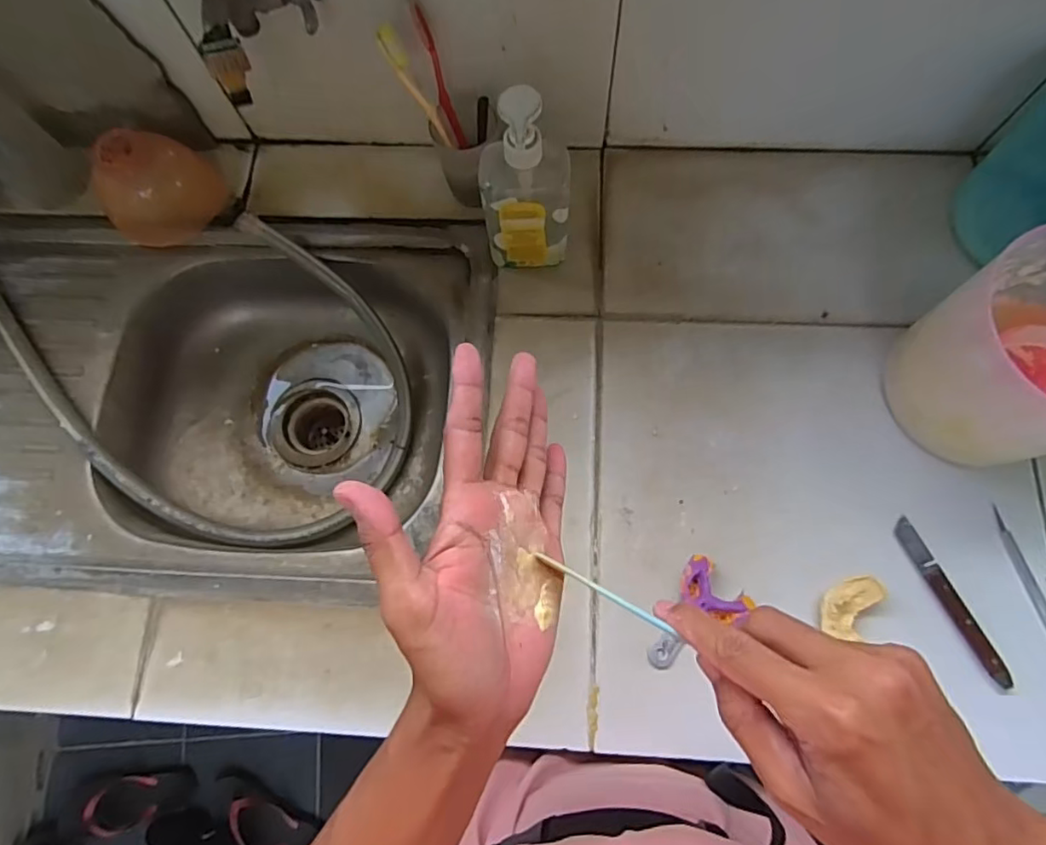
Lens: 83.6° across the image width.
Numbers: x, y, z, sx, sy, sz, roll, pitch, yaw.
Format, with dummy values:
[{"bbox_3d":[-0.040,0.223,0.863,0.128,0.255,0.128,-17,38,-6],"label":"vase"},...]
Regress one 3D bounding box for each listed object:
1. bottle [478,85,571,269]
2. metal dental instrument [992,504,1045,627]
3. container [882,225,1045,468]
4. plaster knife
[{"bbox_3d":[0.003,-0.209,0.529,0.082,0.198,0.054,-1,73,2],"label":"bottle"},{"bbox_3d":[0.443,0.142,0.509,0.013,0.004,0.138,-14,73,-2],"label":"metal dental instrument"},{"bbox_3d":[0.421,-0.053,0.492,0.163,0.152,0.158,-10,73,-1],"label":"container"},{"bbox_3d":[0.368,0.153,0.503,0.015,0.009,0.146,-23,74,-5],"label":"plaster knife"}]

